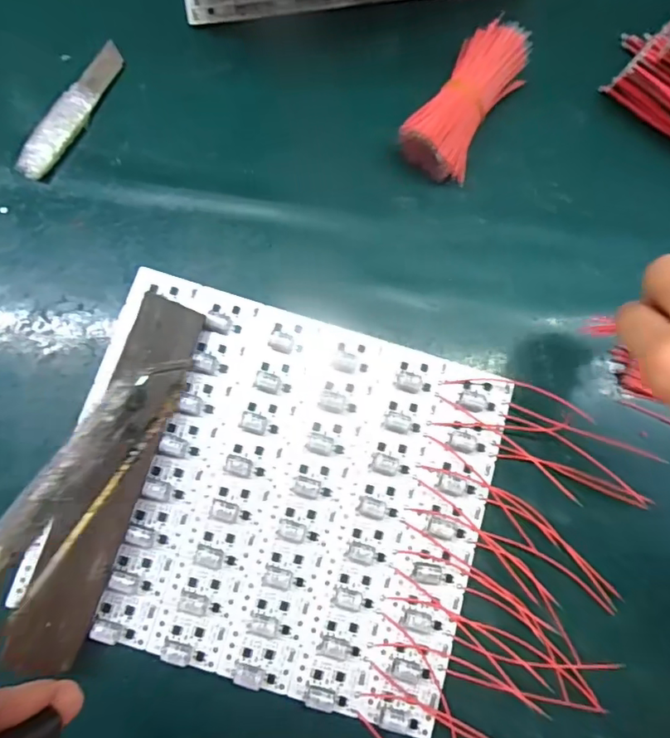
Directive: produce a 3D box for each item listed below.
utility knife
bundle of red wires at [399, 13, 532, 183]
[{"bbox_3d":[-0.167,-0.167,0.336,0.021,0.010,0.105,25,81,3],"label":"utility knife"},{"bbox_3d":[0.086,-0.171,0.336,0.046,0.026,0.100,36,82,5],"label":"bundle of red wires"}]

